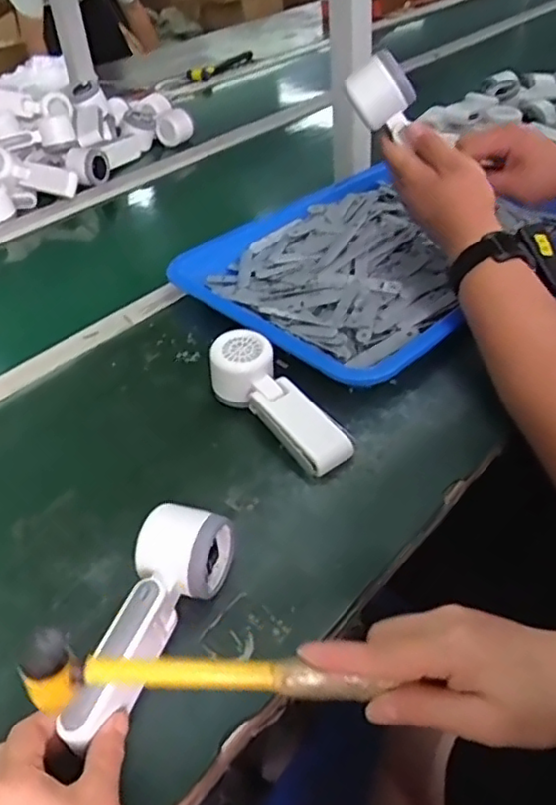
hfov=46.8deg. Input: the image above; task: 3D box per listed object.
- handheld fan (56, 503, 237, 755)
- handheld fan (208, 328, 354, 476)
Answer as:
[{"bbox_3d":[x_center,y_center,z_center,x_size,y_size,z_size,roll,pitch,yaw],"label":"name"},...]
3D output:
[{"bbox_3d":[-0.088,0.138,0.431,0.055,0.048,0.161,13,45,21],"label":"handheld fan"},{"bbox_3d":[-0.002,-0.003,0.577,0.059,0.056,0.165,-28,46,-23],"label":"handheld fan"}]

